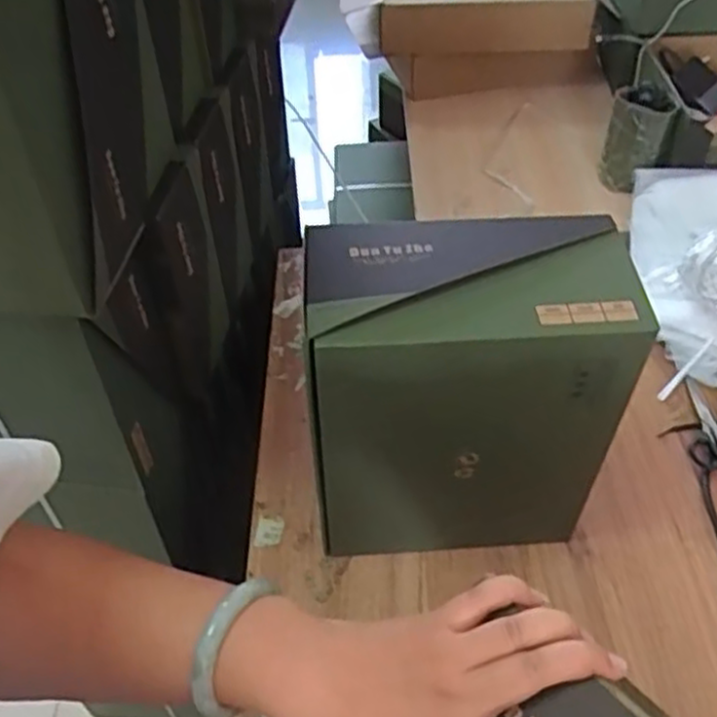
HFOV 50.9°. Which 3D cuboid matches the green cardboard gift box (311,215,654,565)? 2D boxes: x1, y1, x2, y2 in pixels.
[{"bbox_3d":[0.088,0.041,0.676,0.243,0.305,0.126,-3,46,0],"label":"green cardboard gift box"}]

